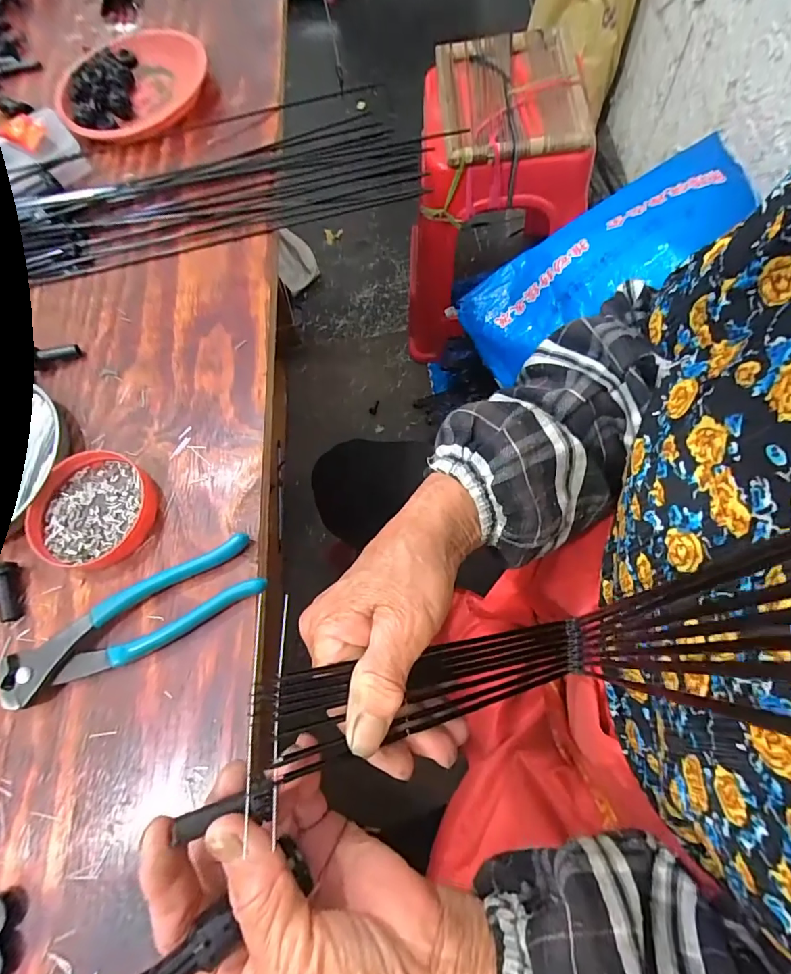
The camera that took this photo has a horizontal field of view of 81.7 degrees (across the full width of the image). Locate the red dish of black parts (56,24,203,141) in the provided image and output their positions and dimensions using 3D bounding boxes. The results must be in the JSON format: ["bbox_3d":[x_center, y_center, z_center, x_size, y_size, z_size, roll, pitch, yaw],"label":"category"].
[{"bbox_3d":[-0.265,-0.412,0.461,0.146,0.024,0.143,-2,70,5],"label":"red dish of black parts"}]

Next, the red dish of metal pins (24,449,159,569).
[{"bbox_3d":[-0.204,0.015,0.310,0.079,0.012,0.079,-2,70,5],"label":"red dish of metal pins"}]

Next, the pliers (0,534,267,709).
[{"bbox_3d":[-0.161,0.085,0.282,0.162,0.016,0.039,-28,70,-4],"label":"pliers"}]

